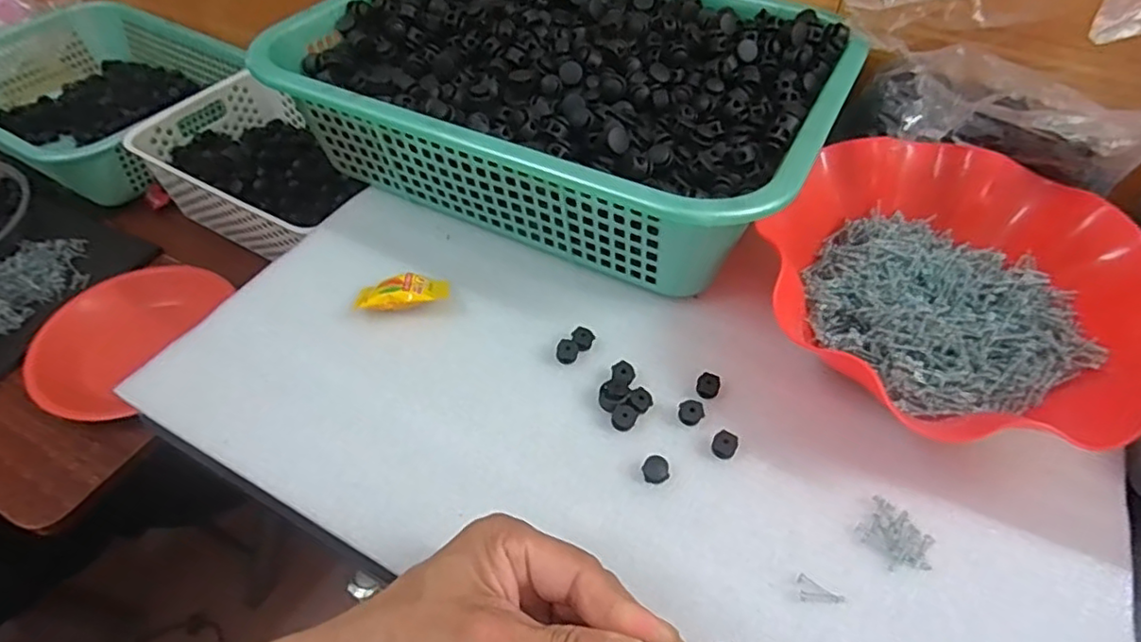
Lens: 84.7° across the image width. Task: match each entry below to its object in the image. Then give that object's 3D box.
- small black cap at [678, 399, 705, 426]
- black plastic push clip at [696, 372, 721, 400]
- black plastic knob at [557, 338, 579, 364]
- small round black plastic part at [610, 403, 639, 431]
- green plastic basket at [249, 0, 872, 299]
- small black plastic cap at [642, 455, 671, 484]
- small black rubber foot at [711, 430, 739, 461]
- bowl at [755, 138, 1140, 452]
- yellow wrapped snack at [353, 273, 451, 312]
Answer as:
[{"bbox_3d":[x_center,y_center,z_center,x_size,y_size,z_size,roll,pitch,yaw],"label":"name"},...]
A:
[{"bbox_3d":[0.068,0.052,0.356,0.014,0.007,0.013,0,51,0],"label":"small black cap"},{"bbox_3d":[0.081,0.038,0.366,0.013,0.009,0.014,0,51,0],"label":"black plastic push clip"},{"bbox_3d":[-0.002,0.019,0.384,0.013,0.010,0.012,0,51,0],"label":"black plastic knob"},{"bbox_3d":[0.030,0.055,0.353,0.013,0.008,0.013,0,51,0],"label":"small round black plastic part"},{"bbox_3d":[-0.003,-0.184,0.476,0.385,0.082,0.289,23,54,17],"label":"green plastic basket"},{"bbox_3d":[0.046,0.080,0.335,0.014,0.007,0.013,0,51,0],"label":"small black plastic cap"},{"bbox_3d":[0.084,0.068,0.343,0.013,0.007,0.014,0,51,0],"label":"small black rubber foot"},{"bbox_3d":[0.233,-0.030,0.375,0.194,0.055,0.211,0,51,0],"label":"bowl"},{"bbox_3d":[-0.110,-0.019,0.405,0.058,0.016,0.026,-4,51,-4],"label":"yellow wrapped snack"}]

